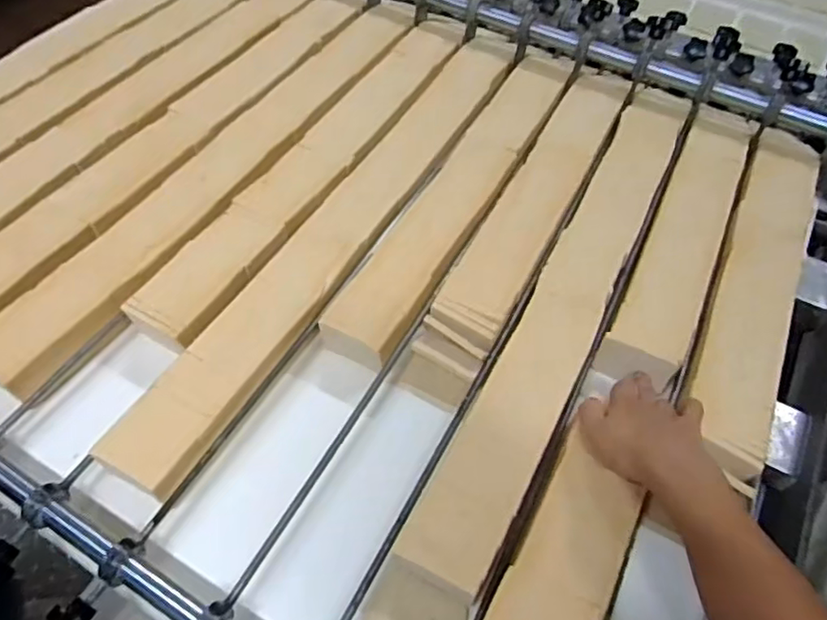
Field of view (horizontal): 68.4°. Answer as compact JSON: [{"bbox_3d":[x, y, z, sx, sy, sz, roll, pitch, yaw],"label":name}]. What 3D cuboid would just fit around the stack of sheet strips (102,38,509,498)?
[{"bbox_3d":[-0.069,-0.120,0.721,0.101,0.023,0.738,25,57,14],"label":"stack of sheet strips"}]

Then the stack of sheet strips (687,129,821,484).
[{"bbox_3d":[0.388,-0.054,0.671,0.077,0.025,0.502,24,57,13],"label":"stack of sheet strips"}]

